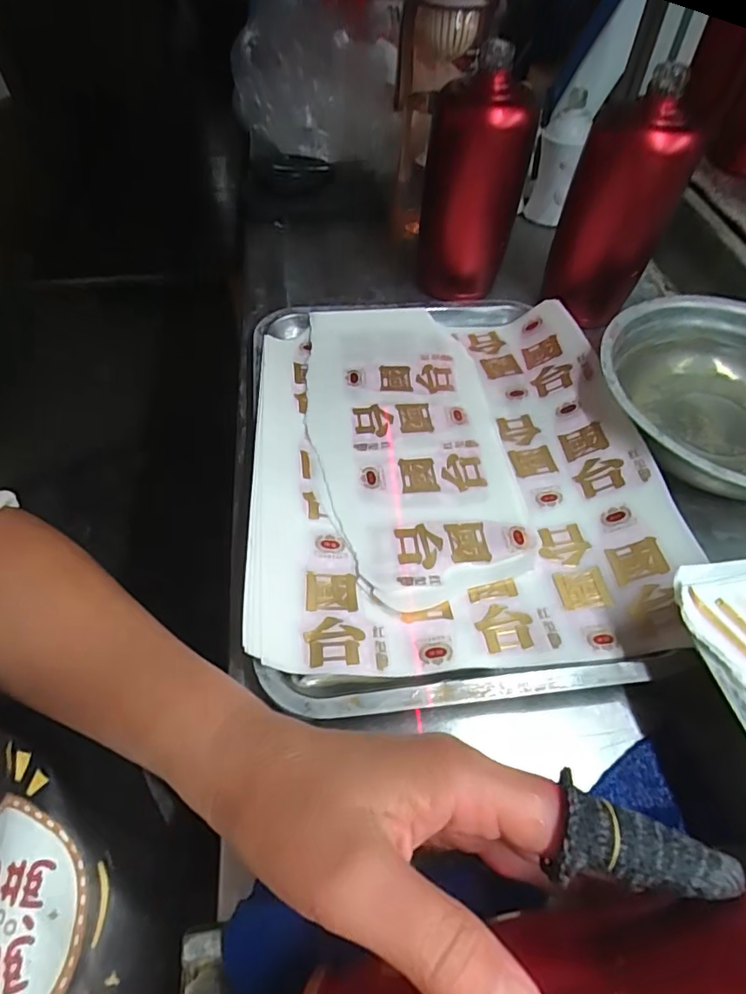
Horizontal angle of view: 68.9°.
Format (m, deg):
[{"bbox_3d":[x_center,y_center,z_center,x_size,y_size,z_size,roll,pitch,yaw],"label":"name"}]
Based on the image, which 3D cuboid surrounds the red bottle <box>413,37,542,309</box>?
[{"bbox_3d":[0.086,-0.268,0.469,0.084,0.168,0.092,7,53,1],"label":"red bottle"}]

